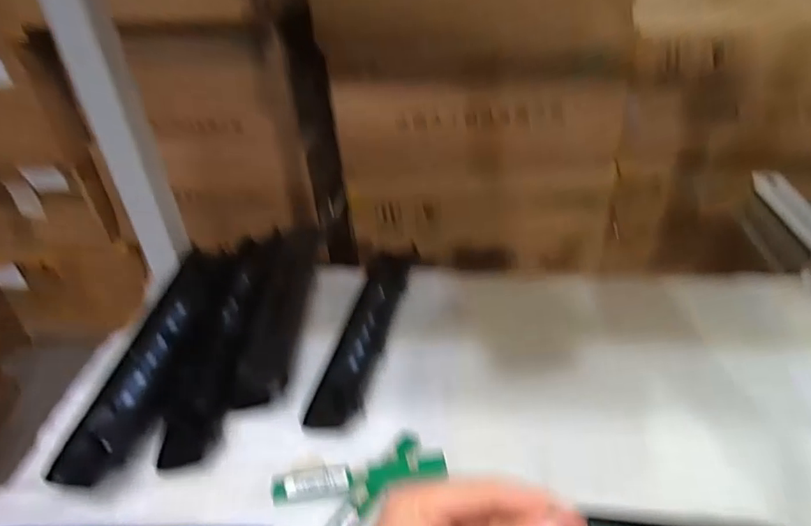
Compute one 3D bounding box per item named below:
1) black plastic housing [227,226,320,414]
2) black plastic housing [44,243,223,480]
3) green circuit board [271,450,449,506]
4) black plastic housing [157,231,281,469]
[{"bbox_3d":[-0.135,0.045,0.590,0.053,0.029,0.270,-3,36,2],"label":"black plastic housing"},{"bbox_3d":[-0.238,0.087,0.525,0.060,0.048,0.279,0,36,6],"label":"black plastic housing"},{"bbox_3d":[-0.036,0.170,0.429,0.138,0.010,0.031,-5,36,-2],"label":"green circuit board"},{"bbox_3d":[-0.180,0.064,0.556,0.050,0.034,0.295,-1,36,3],"label":"black plastic housing"}]

